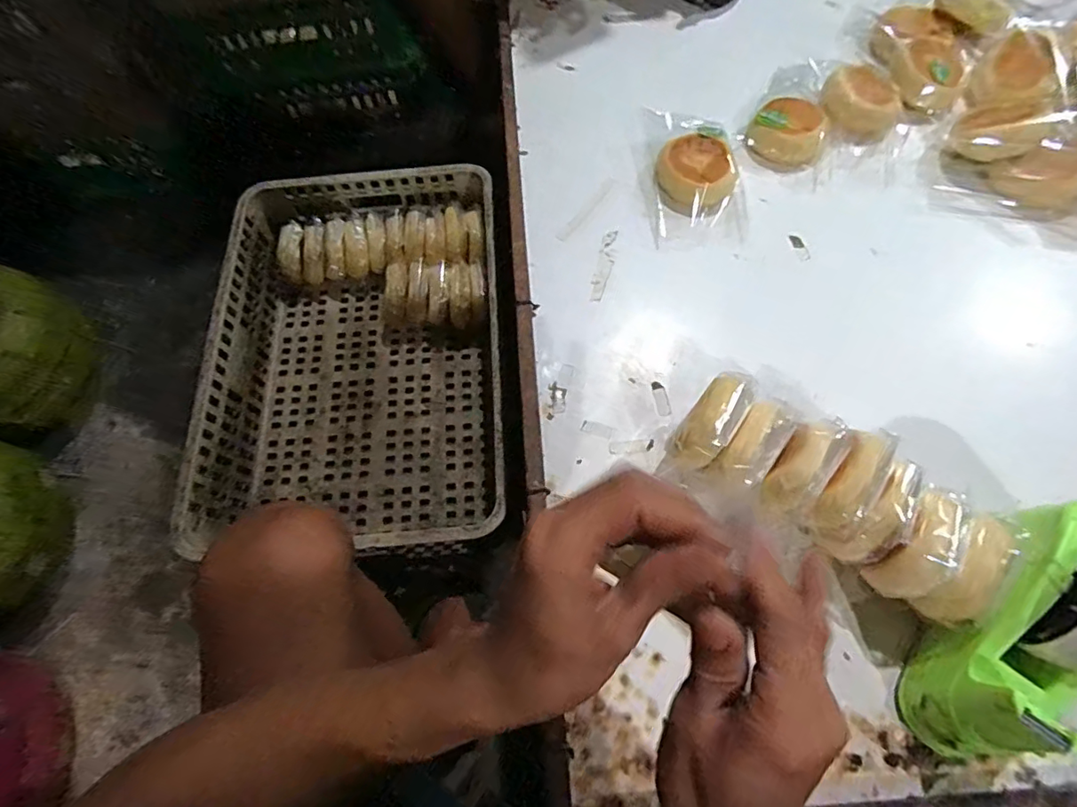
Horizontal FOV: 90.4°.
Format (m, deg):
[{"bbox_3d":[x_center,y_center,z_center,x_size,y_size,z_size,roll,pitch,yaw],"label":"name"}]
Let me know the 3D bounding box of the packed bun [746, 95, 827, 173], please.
[{"bbox_3d":[0.300,-0.328,0.650,0.084,0.044,0.077,-1,66,3],"label":"packed bun"}]

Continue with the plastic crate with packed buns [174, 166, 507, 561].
[{"bbox_3d":[-0.269,-0.093,0.827,0.397,0.153,0.609,-4,65,1],"label":"plastic crate with packed buns"}]

